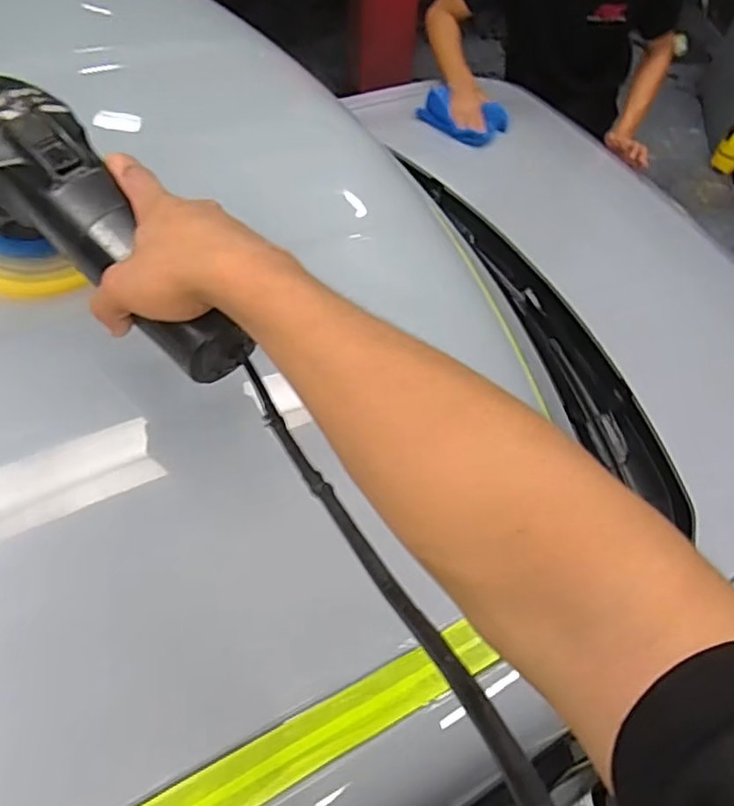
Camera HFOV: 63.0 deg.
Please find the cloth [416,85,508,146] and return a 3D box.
[{"bbox_3d":[0.232,-0.682,1.434,0.237,0.117,0.055,20,20,3],"label":"cloth"}]

